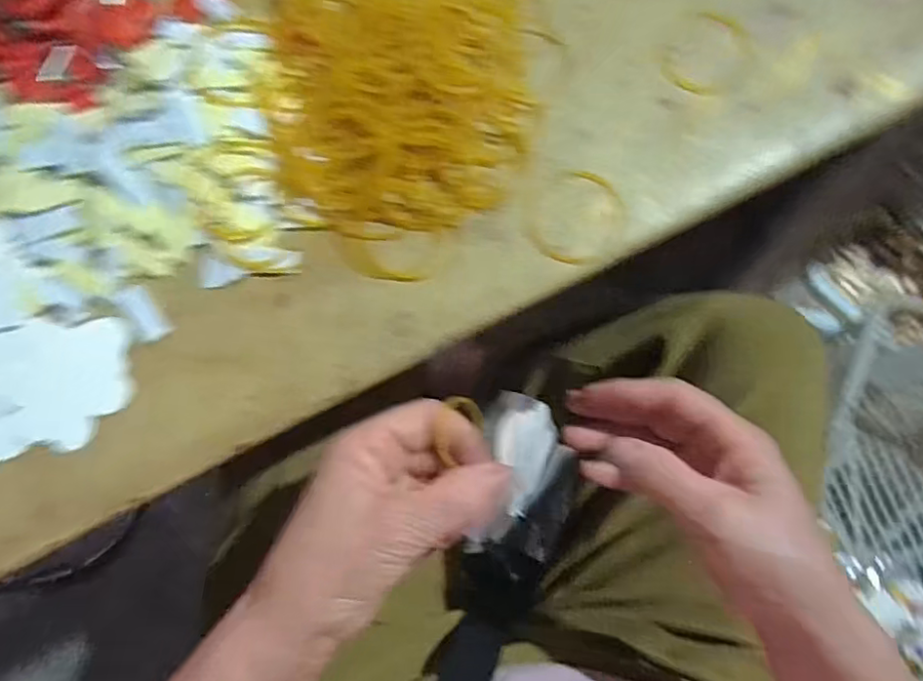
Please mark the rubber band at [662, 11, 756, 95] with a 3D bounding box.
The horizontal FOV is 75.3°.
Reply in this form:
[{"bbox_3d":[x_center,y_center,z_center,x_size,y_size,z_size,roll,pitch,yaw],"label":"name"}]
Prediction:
[{"bbox_3d":[0.129,-0.150,0.312,0.046,0.004,0.047,0,84,-3],"label":"rubber band"}]

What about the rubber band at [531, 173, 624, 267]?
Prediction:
[{"bbox_3d":[0.058,-0.062,0.300,0.048,0.004,0.048,0,84,-3],"label":"rubber band"}]

